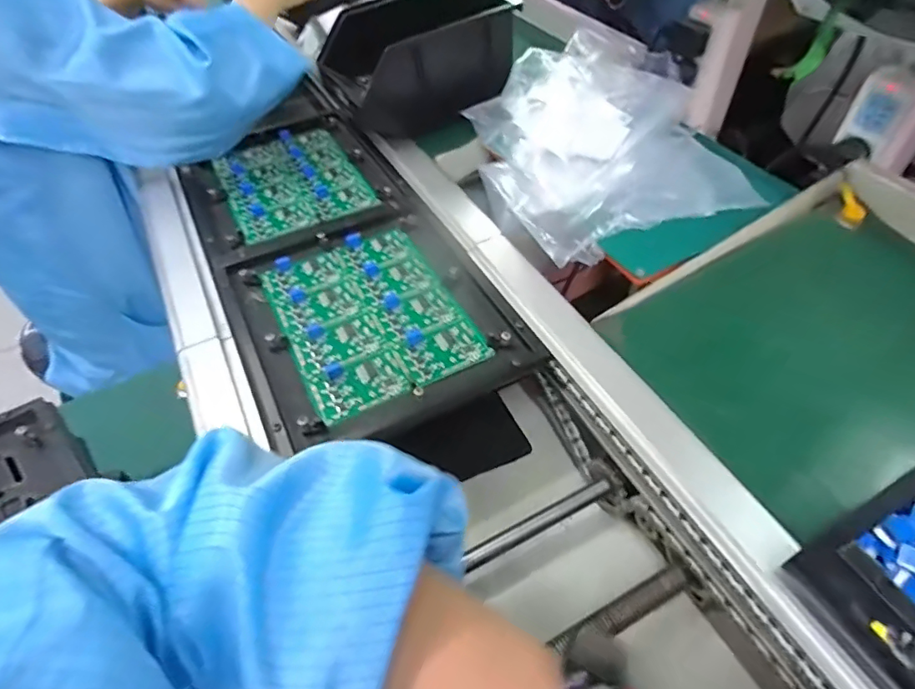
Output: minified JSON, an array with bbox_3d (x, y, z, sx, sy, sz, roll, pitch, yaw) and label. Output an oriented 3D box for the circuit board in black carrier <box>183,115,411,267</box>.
[{"bbox_3d":[-0.207,-0.199,0.641,0.214,0.016,0.268,-23,51,-15],"label":"circuit board in black carrier"}]

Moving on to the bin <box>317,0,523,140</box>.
[{"bbox_3d":[-0.049,-0.370,0.693,0.224,0.129,0.149,-20,51,-13],"label":"bin"}]

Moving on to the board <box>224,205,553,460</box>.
[{"bbox_3d":[-0.083,-0.028,0.488,0.226,0.014,0.253,-24,52,-16],"label":"board"}]

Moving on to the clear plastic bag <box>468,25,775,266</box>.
[{"bbox_3d":[0.158,-0.231,0.595,0.253,0.080,0.319,-16,50,-10],"label":"clear plastic bag"}]

